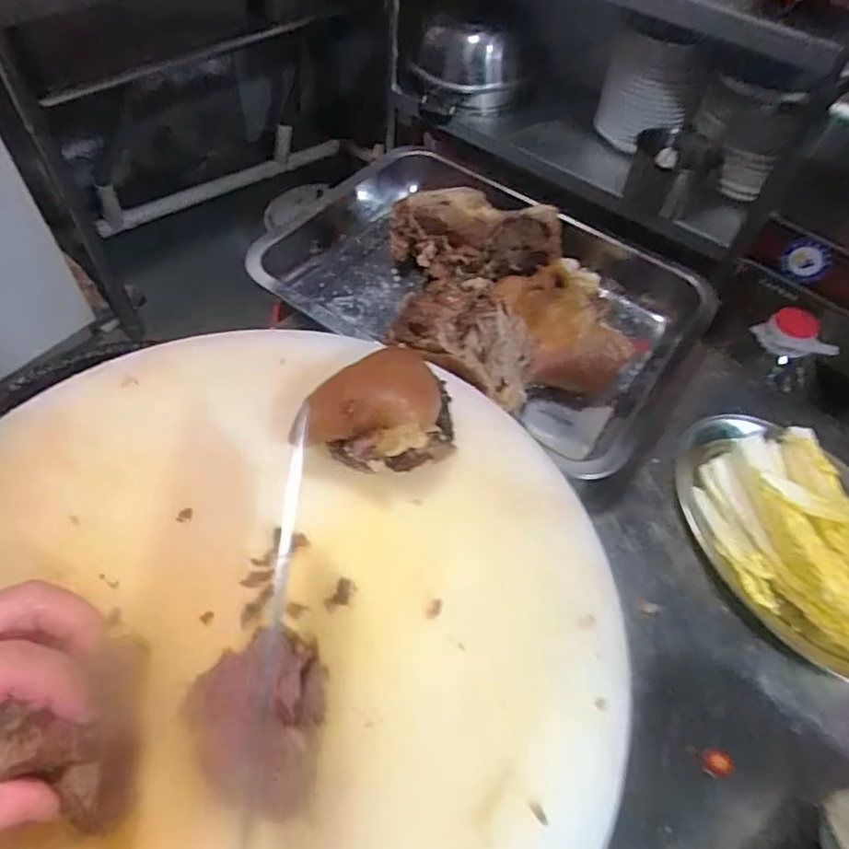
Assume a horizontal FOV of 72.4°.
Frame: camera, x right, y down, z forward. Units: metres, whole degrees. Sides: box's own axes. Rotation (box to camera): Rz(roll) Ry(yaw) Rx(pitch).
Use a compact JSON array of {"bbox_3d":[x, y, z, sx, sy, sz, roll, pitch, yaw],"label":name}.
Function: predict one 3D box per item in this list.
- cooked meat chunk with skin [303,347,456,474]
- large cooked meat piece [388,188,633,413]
[{"bbox_3d":[-0.025,-0.006,0.332,0.093,0.055,0.056,-22,58,-19],"label":"cooked meat chunk with skin"},{"bbox_3d":[0.065,-0.115,0.495,0.184,0.066,0.250,1,53,-4],"label":"large cooked meat piece"}]

